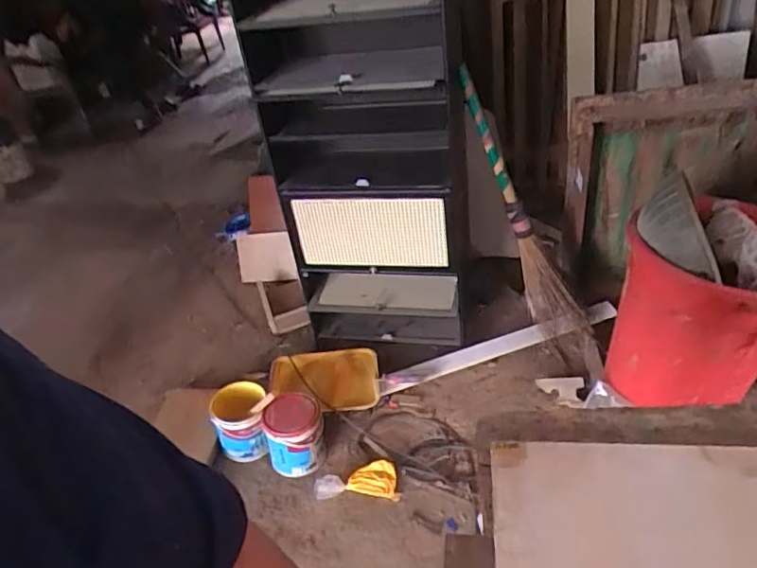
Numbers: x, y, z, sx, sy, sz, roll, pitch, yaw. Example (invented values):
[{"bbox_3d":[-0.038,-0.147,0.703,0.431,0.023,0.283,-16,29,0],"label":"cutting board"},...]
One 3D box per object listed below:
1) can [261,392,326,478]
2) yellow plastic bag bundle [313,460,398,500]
[{"bbox_3d":[-0.273,0.482,1.849,0.187,0.189,0.176,-16,35,-12],"label":"can"},{"bbox_3d":[-0.067,0.619,1.744,0.253,0.048,0.131,-14,35,-8],"label":"yellow plastic bag bundle"}]

